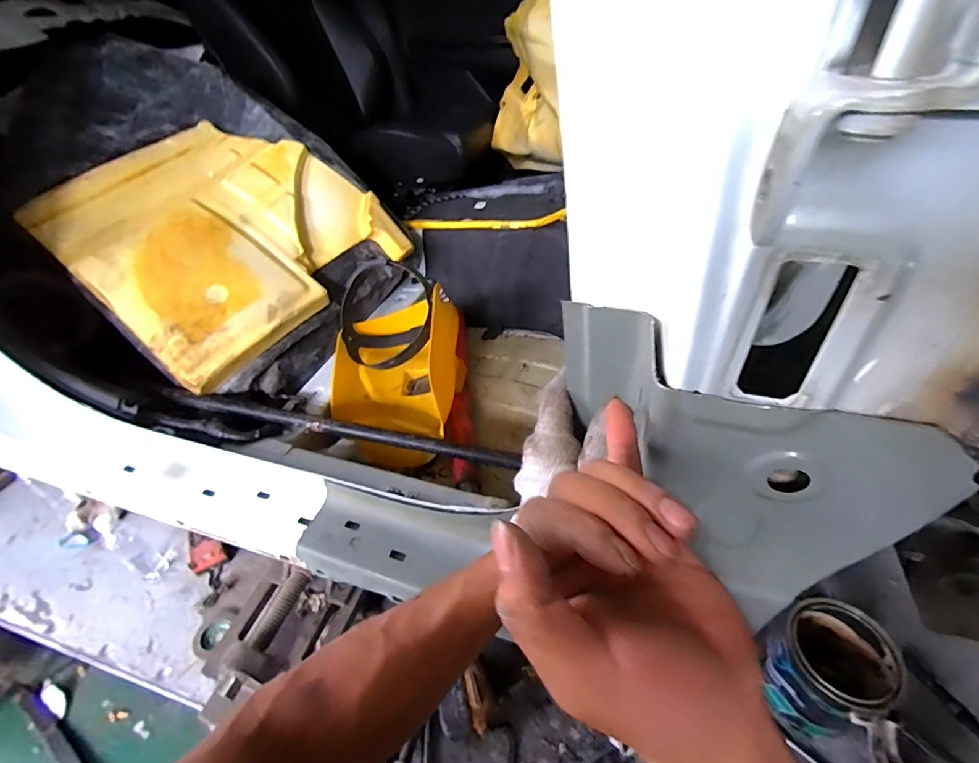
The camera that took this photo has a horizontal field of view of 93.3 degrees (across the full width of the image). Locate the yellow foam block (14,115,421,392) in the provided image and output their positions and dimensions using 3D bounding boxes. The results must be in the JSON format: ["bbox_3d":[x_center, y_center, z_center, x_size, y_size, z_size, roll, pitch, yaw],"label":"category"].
[{"bbox_3d":[-0.512,-0.296,0.899,0.509,0.093,0.498,39,69,12],"label":"yellow foam block"}]

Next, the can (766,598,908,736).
[{"bbox_3d":[0.547,0.460,0.752,0.156,0.164,0.146,-2,40,2],"label":"can"}]

